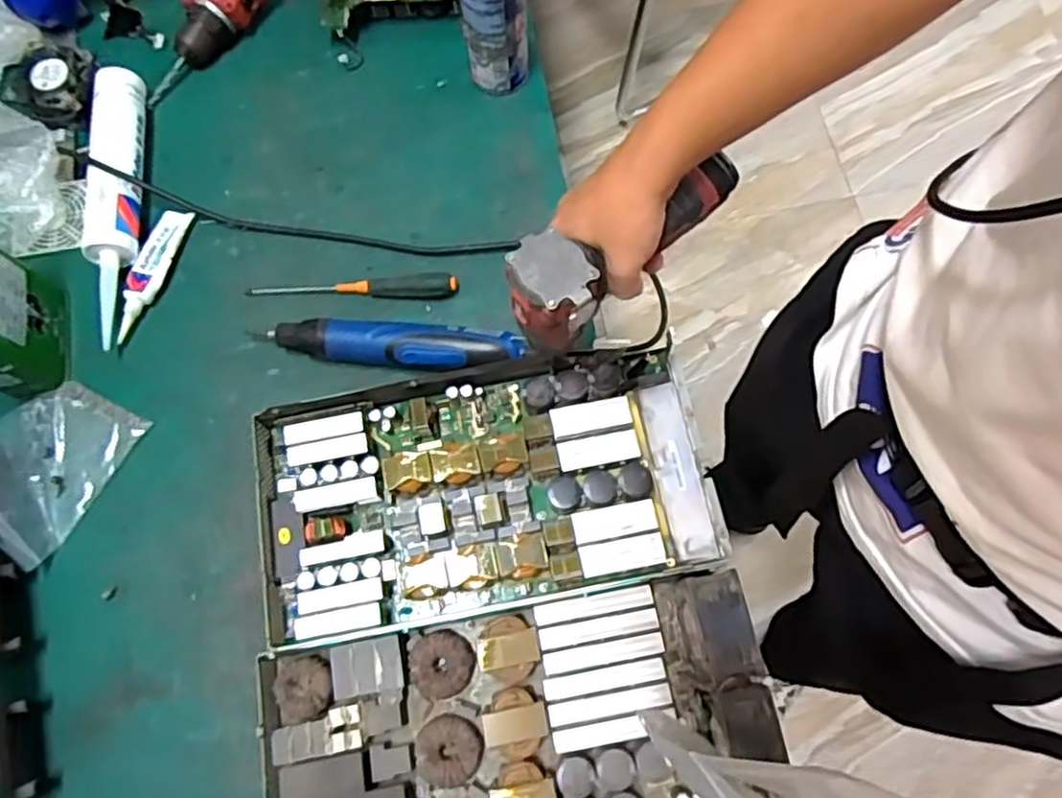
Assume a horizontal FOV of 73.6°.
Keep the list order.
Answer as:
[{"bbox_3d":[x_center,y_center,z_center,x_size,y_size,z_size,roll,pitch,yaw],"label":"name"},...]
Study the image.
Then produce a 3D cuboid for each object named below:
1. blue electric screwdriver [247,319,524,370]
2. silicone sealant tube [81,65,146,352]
[{"bbox_3d":[-0.139,-0.056,0.679,0.263,0.034,0.048,7,72,5],"label":"blue electric screwdriver"},{"bbox_3d":[-0.429,-0.202,0.729,0.054,0.050,0.297,-3,72,2],"label":"silicone sealant tube"}]

